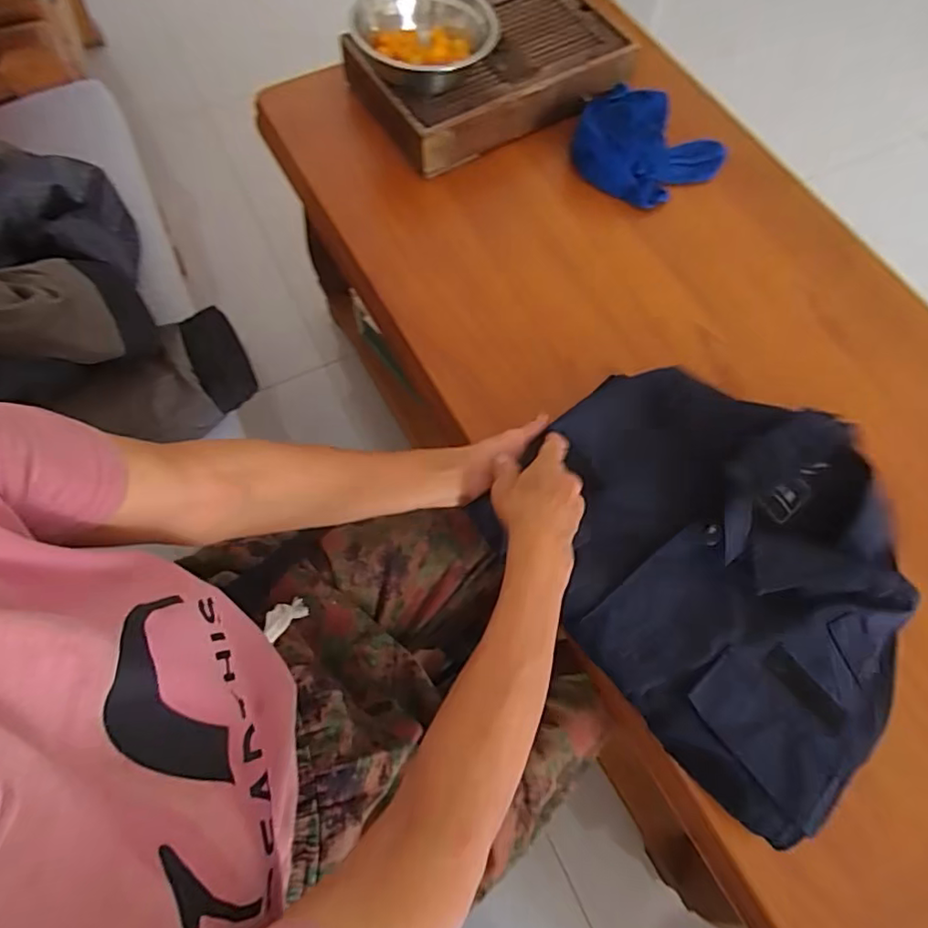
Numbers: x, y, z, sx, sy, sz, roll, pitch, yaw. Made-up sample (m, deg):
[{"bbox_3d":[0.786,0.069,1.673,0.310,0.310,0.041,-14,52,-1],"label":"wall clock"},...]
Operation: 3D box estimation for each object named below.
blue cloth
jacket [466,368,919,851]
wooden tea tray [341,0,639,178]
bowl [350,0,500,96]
[{"bbox_3d":[0.225,-0.414,0.732,0.179,0.061,0.163,-33,73,-14],"label":"blue cloth"},{"bbox_3d":[0.225,0.073,0.504,0.296,0.056,0.353,-38,74,-15],"label":"jacket"},{"bbox_3d":[0.035,-0.526,0.763,0.332,0.073,0.210,-27,71,-12],"label":"wooden tea tray"},{"bbox_3d":[-0.048,-0.517,0.704,0.164,0.055,0.171,1,68,-2],"label":"bowl"}]

